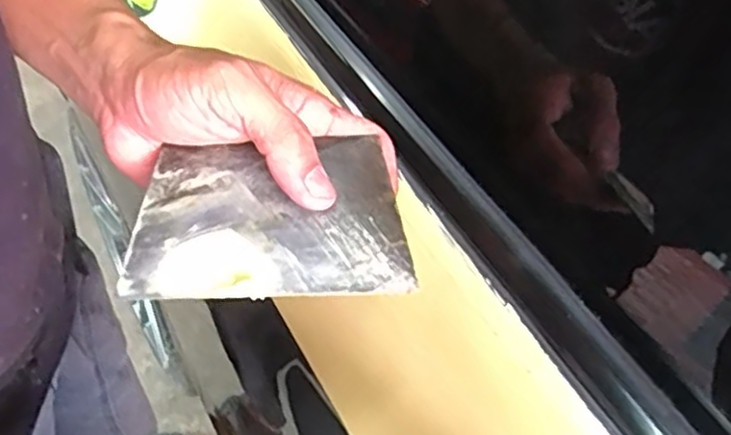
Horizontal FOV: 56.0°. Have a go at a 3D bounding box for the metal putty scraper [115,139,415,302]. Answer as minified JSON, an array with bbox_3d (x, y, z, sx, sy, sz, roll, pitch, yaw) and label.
[{"bbox_3d":[-0.043,0.000,0.303,0.116,0.004,0.078,-3,56,-5],"label":"metal putty scraper"}]

